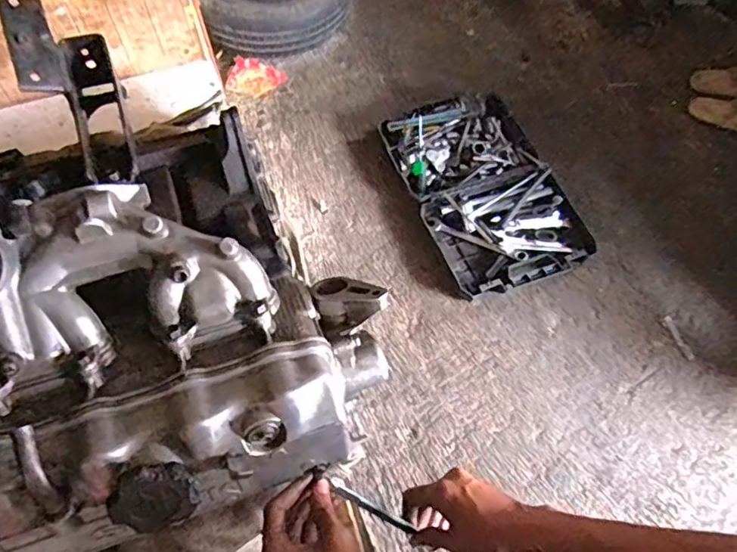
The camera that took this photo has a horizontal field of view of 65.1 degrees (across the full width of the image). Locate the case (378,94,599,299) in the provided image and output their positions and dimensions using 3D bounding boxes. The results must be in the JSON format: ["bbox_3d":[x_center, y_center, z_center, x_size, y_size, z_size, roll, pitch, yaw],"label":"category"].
[{"bbox_3d":[0.343,-0.263,1.710,0.423,0.057,0.644,-23,69,-7],"label":"case"}]

